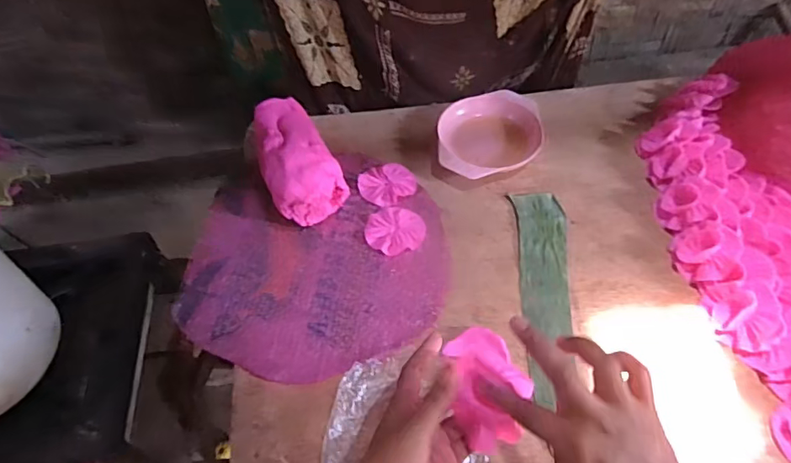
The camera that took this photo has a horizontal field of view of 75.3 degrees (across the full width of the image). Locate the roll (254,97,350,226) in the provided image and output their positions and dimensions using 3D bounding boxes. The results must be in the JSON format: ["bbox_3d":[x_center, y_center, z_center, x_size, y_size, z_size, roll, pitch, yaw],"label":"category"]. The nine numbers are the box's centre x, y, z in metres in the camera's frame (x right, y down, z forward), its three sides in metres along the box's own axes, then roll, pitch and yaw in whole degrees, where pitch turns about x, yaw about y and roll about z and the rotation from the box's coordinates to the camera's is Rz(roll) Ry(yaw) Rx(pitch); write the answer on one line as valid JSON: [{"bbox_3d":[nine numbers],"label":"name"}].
[{"bbox_3d":[-0.133,-0.093,0.681,0.091,0.074,0.185,-22,55,-13],"label":"roll"}]

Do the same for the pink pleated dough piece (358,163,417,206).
[{"bbox_3d":[-0.011,-0.069,0.703,0.078,0.004,0.071,-1,53,2],"label":"pink pleated dough piece"}]

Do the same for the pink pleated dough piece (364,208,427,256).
[{"bbox_3d":[-0.001,-0.004,0.653,0.074,0.004,0.072,-1,53,2],"label":"pink pleated dough piece"}]

